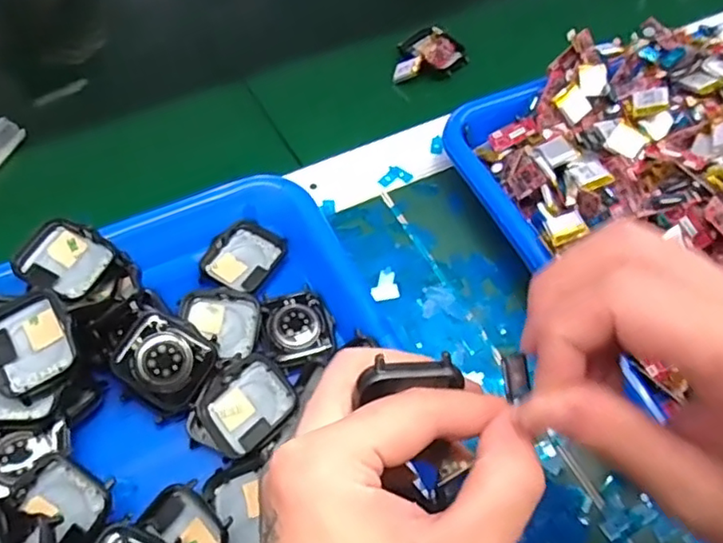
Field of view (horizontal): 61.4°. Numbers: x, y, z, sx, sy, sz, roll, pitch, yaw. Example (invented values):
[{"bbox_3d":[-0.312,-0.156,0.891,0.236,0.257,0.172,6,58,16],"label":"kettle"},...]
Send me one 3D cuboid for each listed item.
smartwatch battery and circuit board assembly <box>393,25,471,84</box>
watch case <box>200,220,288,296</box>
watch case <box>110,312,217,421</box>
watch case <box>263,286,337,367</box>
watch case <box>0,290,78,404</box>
[{"bbox_3d":[0.048,-0.160,0.457,0.047,0.011,0.058,38,64,18],"label":"smartwatch battery and circuit board assembly"},{"bbox_3d":[-0.067,-0.009,0.344,0.036,0.008,0.042,24,60,11],"label":"watch case"},{"bbox_3d":[-0.095,0.044,0.289,0.042,0.013,0.043,39,82,-7],"label":"watch case"},{"bbox_3d":[-0.033,0.029,0.322,0.034,0.007,0.038,-19,62,-14],"label":"watch case"},{"bbox_3d":[-0.152,0.032,0.279,0.036,0.012,0.046,-25,63,-17],"label":"watch case"}]

